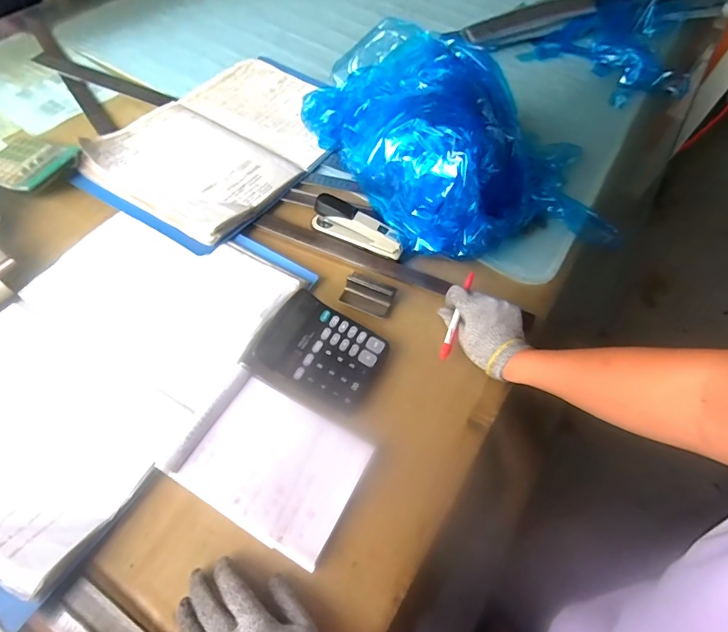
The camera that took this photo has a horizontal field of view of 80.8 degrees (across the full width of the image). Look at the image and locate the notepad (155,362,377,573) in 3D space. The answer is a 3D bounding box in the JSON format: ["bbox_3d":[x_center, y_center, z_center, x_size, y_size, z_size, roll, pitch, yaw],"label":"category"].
[{"bbox_3d":[-0.102,0.161,0.478,0.188,0.029,0.140,27,62,12],"label":"notepad"}]

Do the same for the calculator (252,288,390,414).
[{"bbox_3d":[-0.051,0.043,0.537,0.142,0.033,0.116,25,62,10],"label":"calculator"}]

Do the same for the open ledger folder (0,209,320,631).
[{"bbox_3d":[-0.325,0.044,0.539,0.318,0.035,0.483,29,63,13],"label":"open ledger folder"}]

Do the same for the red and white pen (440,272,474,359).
[{"bbox_3d":[0.129,-0.004,0.584,0.013,0.017,0.135,20,73,8],"label":"red and white pen"}]

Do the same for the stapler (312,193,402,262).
[{"bbox_3d":[-0.008,-0.132,0.639,0.143,0.054,0.029,23,62,10],"label":"stapler"}]

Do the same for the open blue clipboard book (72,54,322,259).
[{"bbox_3d":[-0.232,-0.324,0.761,0.324,0.053,0.480,30,63,13],"label":"open blue clipboard book"}]

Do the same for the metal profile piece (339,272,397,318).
[{"bbox_3d":[0.009,-0.039,0.599,0.069,0.027,0.057,23,61,9],"label":"metal profile piece"}]

